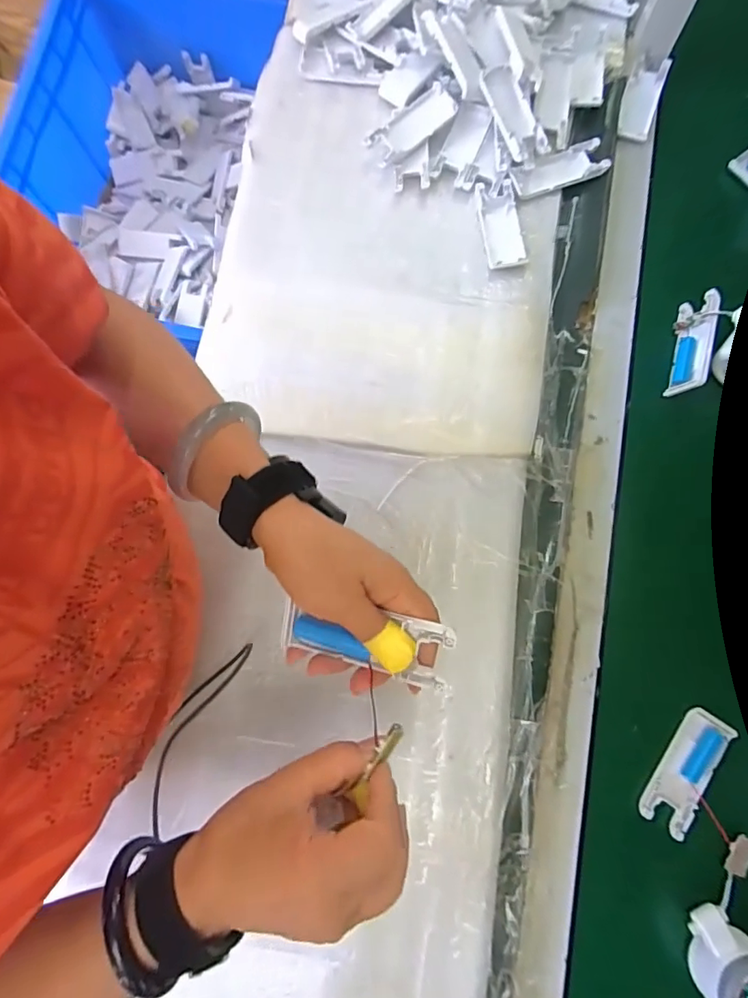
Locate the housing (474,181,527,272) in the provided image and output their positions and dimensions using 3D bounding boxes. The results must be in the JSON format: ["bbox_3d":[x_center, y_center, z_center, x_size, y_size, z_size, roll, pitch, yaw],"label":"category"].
[{"bbox_3d":[0.138,-0.300,0.549,0.040,0.012,0.106,-5,79,0],"label":"housing"}]

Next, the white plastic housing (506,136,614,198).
[{"bbox_3d":[0.206,-0.368,0.557,0.111,0.011,0.043,-24,80,-3],"label":"white plastic housing"}]

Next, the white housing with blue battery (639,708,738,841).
[{"bbox_3d":[0.277,0.241,0.447,0.040,0.013,0.105,33,82,7],"label":"white housing with blue battery"}]

